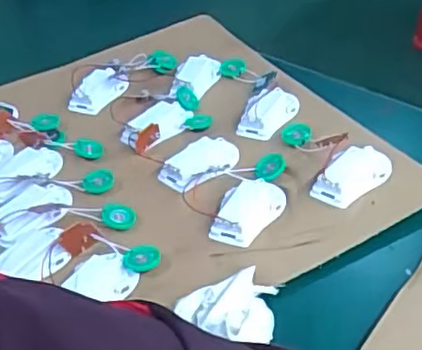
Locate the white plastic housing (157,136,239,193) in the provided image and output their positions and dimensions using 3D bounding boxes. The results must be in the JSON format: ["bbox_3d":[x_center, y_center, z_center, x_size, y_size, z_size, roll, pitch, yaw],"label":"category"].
[{"bbox_3d":[-0.008,-0.013,0.595,0.052,0.016,0.076,28,54,31],"label":"white plastic housing"}]

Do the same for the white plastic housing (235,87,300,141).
[{"bbox_3d":[0.057,-0.064,0.639,0.042,0.017,0.069,23,52,28],"label":"white plastic housing"}]

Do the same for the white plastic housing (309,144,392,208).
[{"bbox_3d":[0.126,-0.001,0.555,0.045,0.016,0.072,32,56,33],"label":"white plastic housing"}]

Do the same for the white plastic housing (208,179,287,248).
[{"bbox_3d":[0.033,0.026,0.534,0.049,0.017,0.076,14,48,21],"label":"white plastic housing"}]

